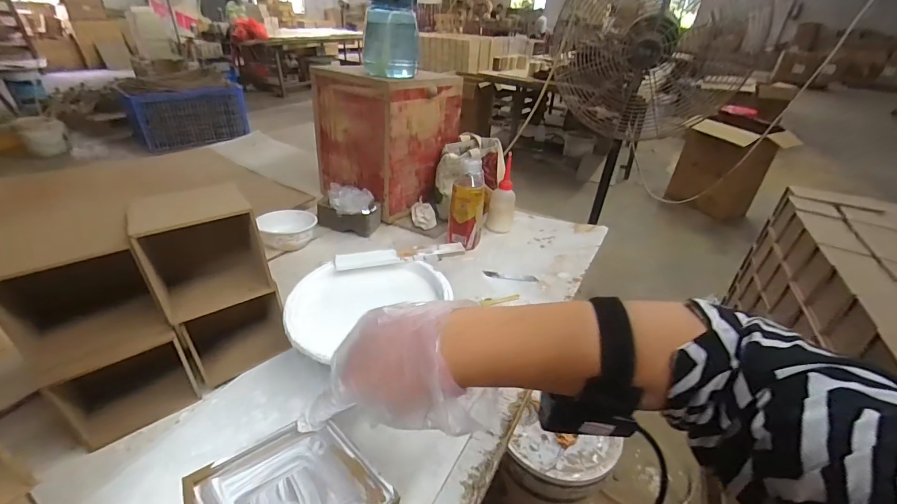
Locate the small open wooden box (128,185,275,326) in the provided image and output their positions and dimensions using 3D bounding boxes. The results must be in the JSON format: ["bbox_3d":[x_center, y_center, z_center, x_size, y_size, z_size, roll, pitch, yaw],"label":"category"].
[{"bbox_3d":[-0.287,-0.002,0.452,0.112,0.113,0.101,-19,39,-32],"label":"small open wooden box"}]

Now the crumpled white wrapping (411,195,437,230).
[{"bbox_3d":[-0.058,-0.086,0.902,0.059,0.043,0.076,1,33,-4],"label":"crumpled white wrapping"}]

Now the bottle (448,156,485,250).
[{"bbox_3d":[0.039,-0.094,0.800,0.070,0.180,0.059,4,33,0],"label":"bottle"}]

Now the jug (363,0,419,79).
[{"bbox_3d":[-0.108,-0.454,0.737,0.109,0.207,0.091,-3,33,-10],"label":"jug"}]

